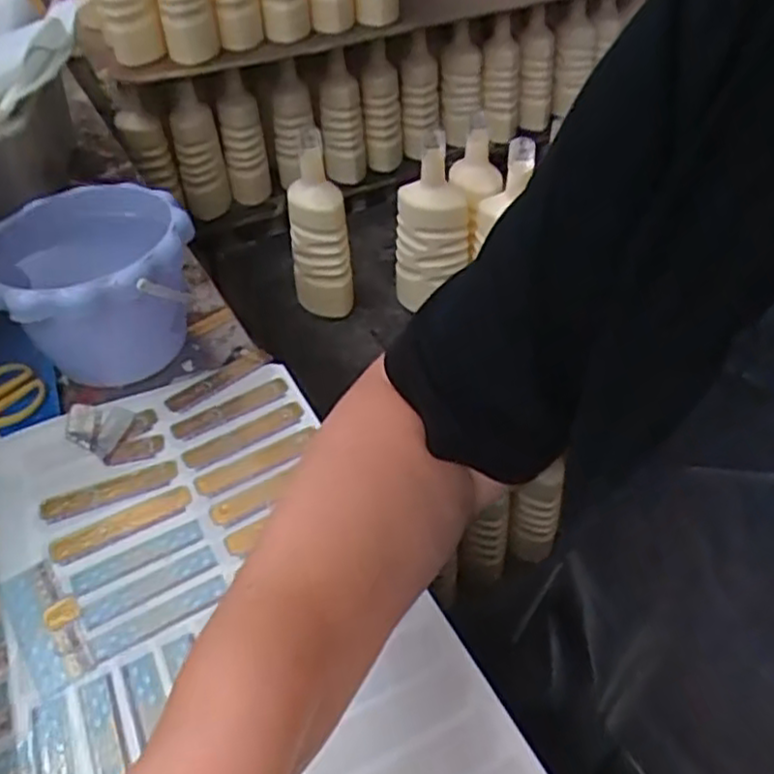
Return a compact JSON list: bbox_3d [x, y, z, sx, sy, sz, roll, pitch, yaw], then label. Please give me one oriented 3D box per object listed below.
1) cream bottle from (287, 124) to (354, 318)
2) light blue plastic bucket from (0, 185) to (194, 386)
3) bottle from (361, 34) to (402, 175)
[{"bbox_3d":[-0.096,-0.216,1.019,0.079,0.245,0.075,-9,42,-7],"label":"cream bottle"},{"bbox_3d":[-0.224,-0.073,0.574,0.150,0.119,0.150,-1,42,1],"label":"light blue plastic bucket"},{"bbox_3d":[-0.009,-0.551,1.441,0.073,0.256,0.074,-2,42,0],"label":"bottle"}]

